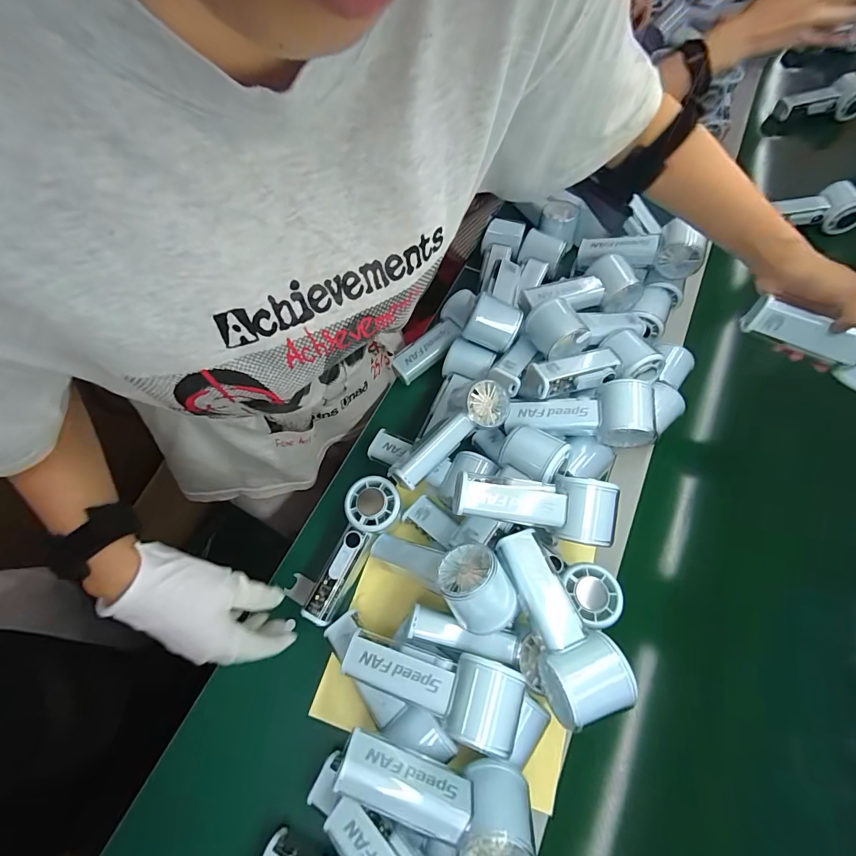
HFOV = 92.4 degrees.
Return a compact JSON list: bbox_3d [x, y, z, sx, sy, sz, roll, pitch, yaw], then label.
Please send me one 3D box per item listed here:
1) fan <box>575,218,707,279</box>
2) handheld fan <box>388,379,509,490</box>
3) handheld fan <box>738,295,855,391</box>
[{"bbox_3d":[0.286,-0.239,0.559,0.151,0.062,0.050,16,51,28],"label":"fan"},{"bbox_3d":[0.022,0.005,0.453,0.154,0.044,0.046,-40,62,-10],"label":"handheld fan"},{"bbox_3d":[0.391,-0.081,0.395,0.148,0.056,0.040,25,54,12],"label":"handheld fan"}]

